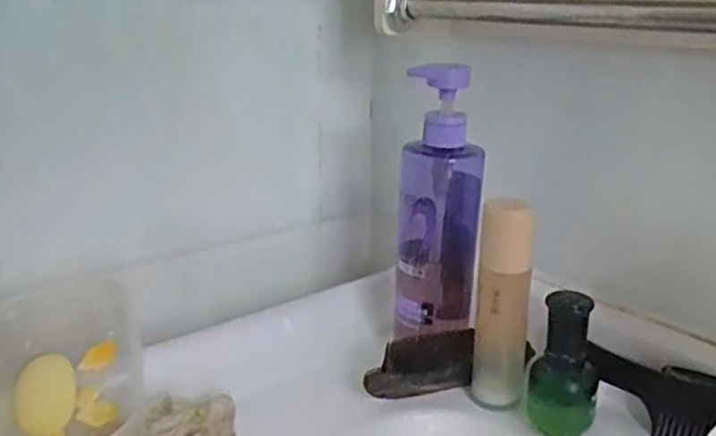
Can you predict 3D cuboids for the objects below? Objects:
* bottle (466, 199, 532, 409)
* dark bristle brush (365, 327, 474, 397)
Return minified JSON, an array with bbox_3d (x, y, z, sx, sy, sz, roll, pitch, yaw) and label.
[{"bbox_3d":[0.113,0.069,0.537,0.039,0.165,0.033,8,19,19],"label":"bottle"},{"bbox_3d":[0.052,0.125,0.563,0.101,0.054,0.016,-9,21,-28],"label":"dark bristle brush"}]

